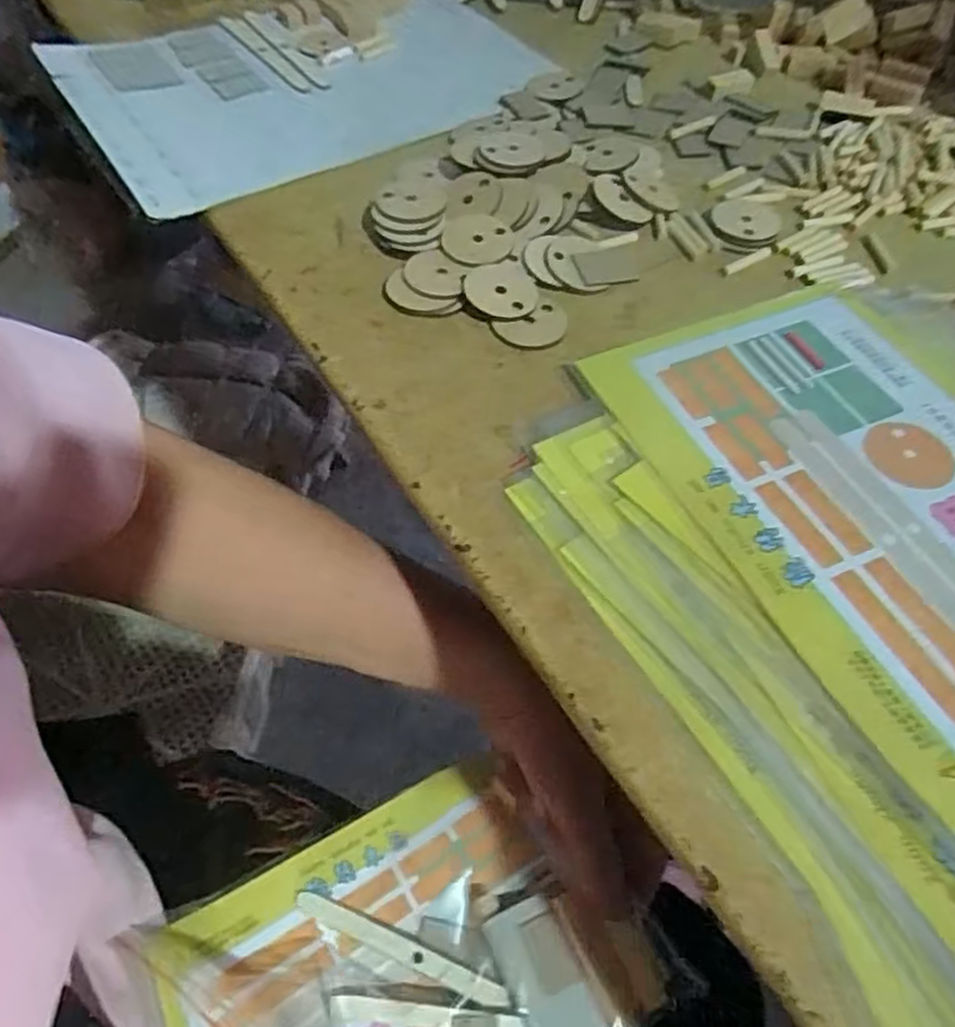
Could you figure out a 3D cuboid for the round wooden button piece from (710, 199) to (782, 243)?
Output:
[{"bbox_3d":[0.137,-0.150,0.377,0.033,0.004,0.037,21,57,14],"label":"round wooden button piece"}]

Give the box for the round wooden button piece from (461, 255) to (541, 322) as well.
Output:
[{"bbox_3d":[0.011,-0.104,0.339,0.033,0.004,0.034,-19,57,-13],"label":"round wooden button piece"}]

